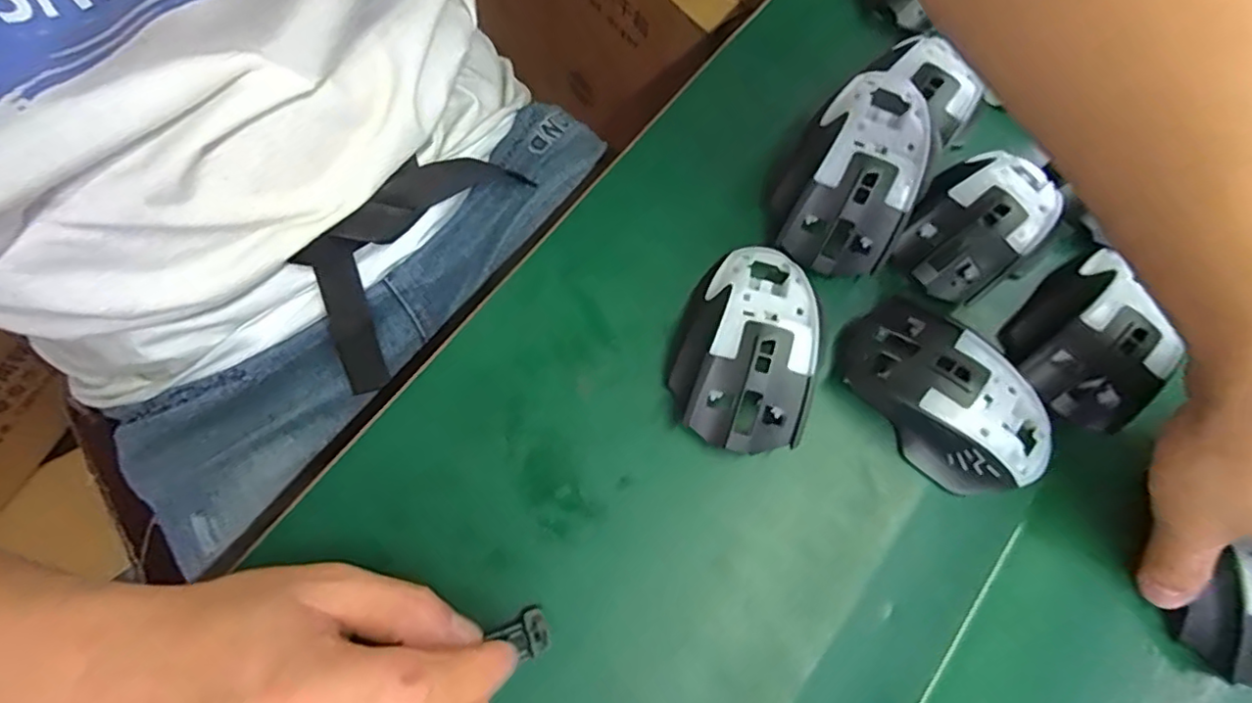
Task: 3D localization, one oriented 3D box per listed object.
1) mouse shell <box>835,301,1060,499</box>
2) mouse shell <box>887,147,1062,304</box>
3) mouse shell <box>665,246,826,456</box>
[{"bbox_3d":[0.169,0.025,0.312,0.067,0.038,0.120,-42,80,-15],"label":"mouse shell"},{"bbox_3d":[0.202,-0.076,0.341,0.096,0.030,0.061,-39,82,-14],"label":"mouse shell"},{"bbox_3d":[0.067,-0.006,0.318,0.073,0.038,0.118,17,72,1],"label":"mouse shell"}]

